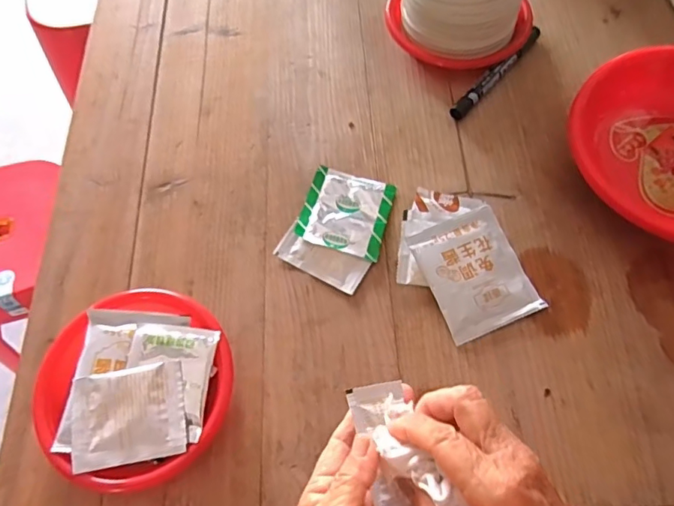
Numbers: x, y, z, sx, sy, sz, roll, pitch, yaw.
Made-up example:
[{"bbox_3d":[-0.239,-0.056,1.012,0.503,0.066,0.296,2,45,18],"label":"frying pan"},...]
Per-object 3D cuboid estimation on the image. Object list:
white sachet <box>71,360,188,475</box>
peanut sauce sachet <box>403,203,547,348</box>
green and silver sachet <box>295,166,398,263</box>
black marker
[{"bbox_3d":[-0.148,0.115,0.367,0.079,0.004,0.065,-11,71,-4],"label":"white sachet"},{"bbox_3d":[0.111,0.015,0.416,0.077,0.016,0.093,-22,66,-7],"label":"peanut sauce sachet"},{"bbox_3d":[0.008,-0.036,0.450,0.073,0.010,0.077,15,67,10],"label":"green and silver sachet"},{"bbox_3d":[0.157,-0.176,0.503,0.013,0.015,0.139,39,73,19],"label":"black marker"}]

